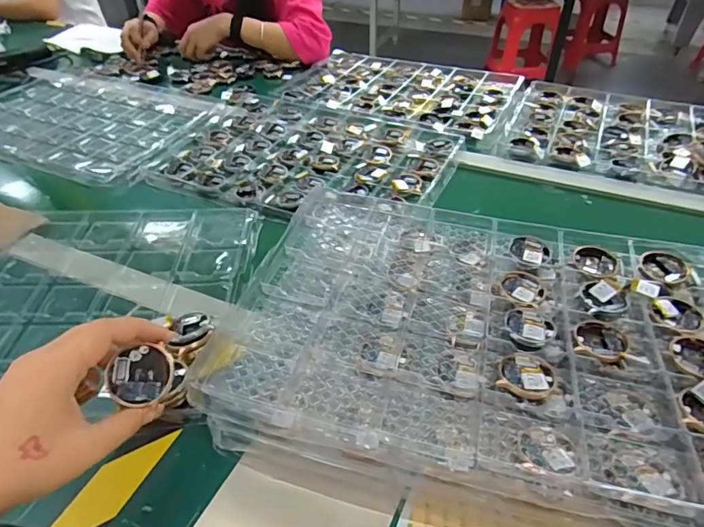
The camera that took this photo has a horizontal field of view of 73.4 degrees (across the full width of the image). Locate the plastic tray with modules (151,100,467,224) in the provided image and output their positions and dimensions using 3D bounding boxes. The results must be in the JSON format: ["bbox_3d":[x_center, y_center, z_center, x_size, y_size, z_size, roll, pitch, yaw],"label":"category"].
[{"bbox_3d":[-0.070,-0.179,0.760,0.439,0.017,0.309,16,44,19],"label":"plastic tray with modules"}]

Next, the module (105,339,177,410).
[{"bbox_3d":[-0.148,0.078,0.332,0.043,0.007,0.041,4,68,-9],"label":"module"}]

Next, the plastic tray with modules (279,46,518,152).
[{"bbox_3d":[0.108,-0.354,0.953,0.447,0.022,0.313,20,46,22],"label":"plastic tray with modules"}]

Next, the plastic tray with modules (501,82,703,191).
[{"bbox_3d":[0.499,-0.218,0.792,0.429,0.025,0.307,17,45,20],"label":"plastic tray with modules"}]

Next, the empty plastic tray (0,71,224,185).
[{"bbox_3d":[-0.508,-0.273,0.888,0.497,0.030,0.291,17,44,19],"label":"empty plastic tray"}]

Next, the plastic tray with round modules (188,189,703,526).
[{"bbox_3d":[0.127,0.063,0.443,0.442,0.073,0.312,10,43,12],"label":"plastic tray with round modules"}]

